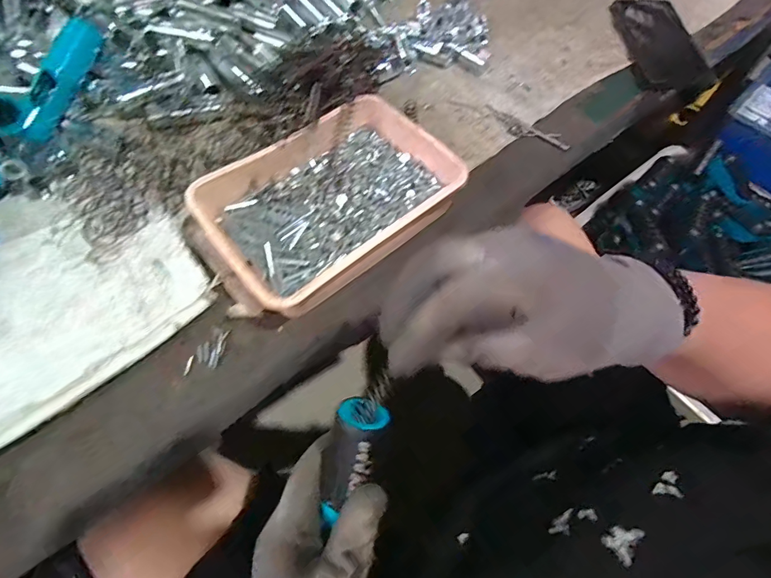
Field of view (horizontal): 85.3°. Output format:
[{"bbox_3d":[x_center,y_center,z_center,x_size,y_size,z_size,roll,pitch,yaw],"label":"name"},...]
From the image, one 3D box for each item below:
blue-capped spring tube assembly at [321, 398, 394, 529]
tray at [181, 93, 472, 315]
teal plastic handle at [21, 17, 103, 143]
[{"bbox_3d":[-0.023,0.104,0.253,0.030,0.023,0.075,23,106,10],"label":"blue-capped spring tube assembly"},{"bbox_3d":[-0.046,-0.077,0.355,0.199,0.039,0.136,-38,69,-19],"label":"tray"},{"bbox_3d":[-0.301,-0.198,0.389,0.024,0.027,0.130,13,77,5],"label":"teal plastic handle"}]

